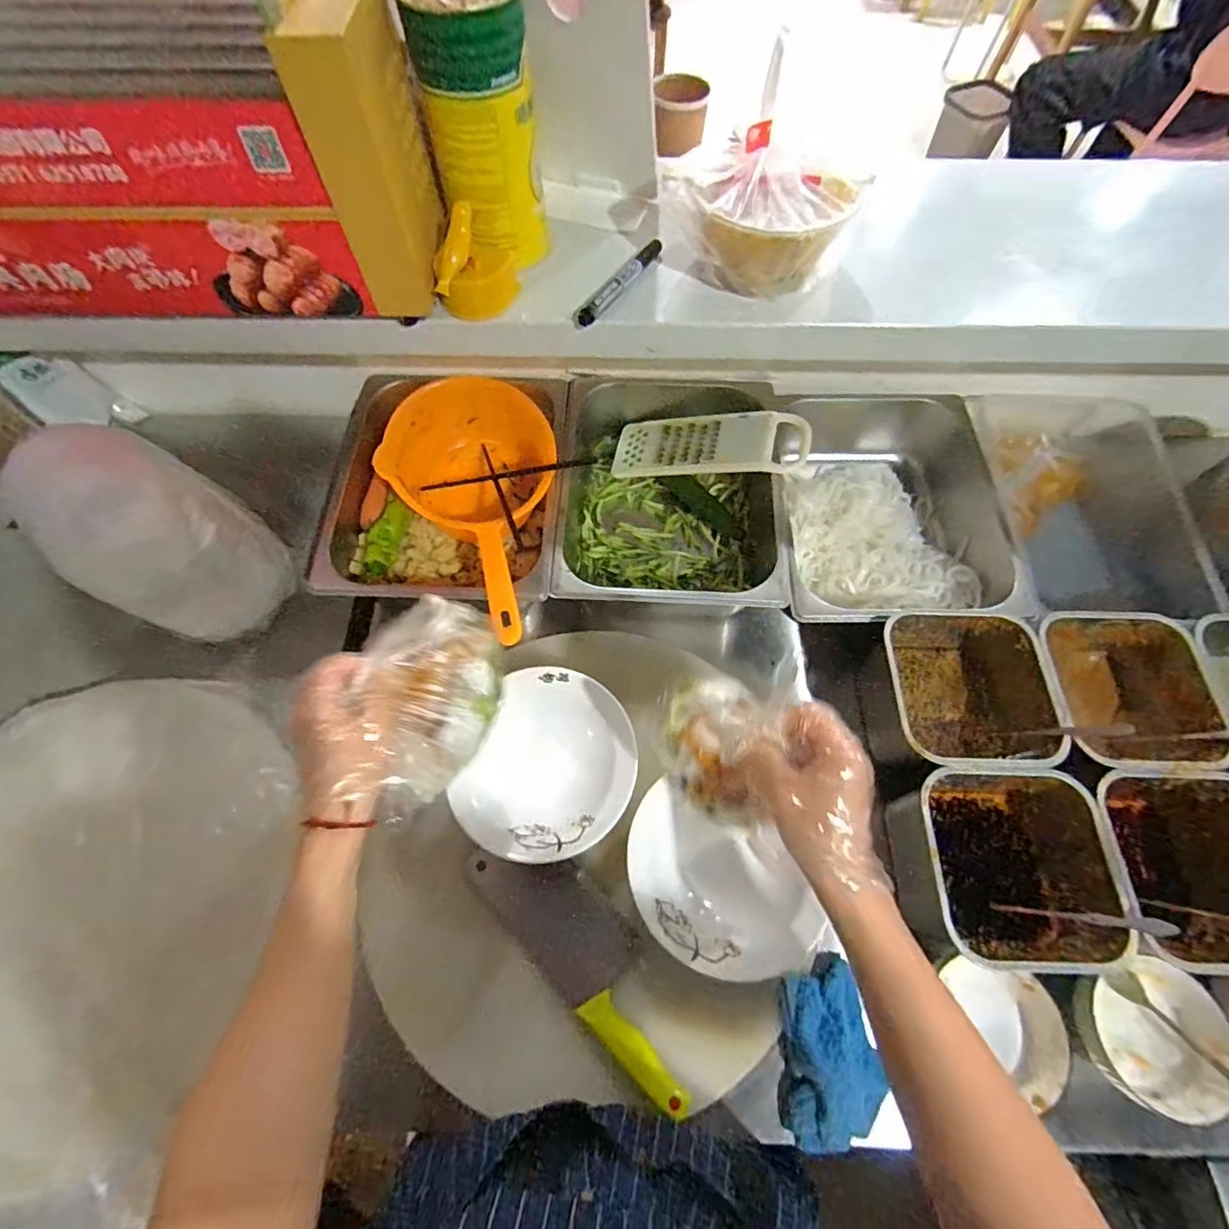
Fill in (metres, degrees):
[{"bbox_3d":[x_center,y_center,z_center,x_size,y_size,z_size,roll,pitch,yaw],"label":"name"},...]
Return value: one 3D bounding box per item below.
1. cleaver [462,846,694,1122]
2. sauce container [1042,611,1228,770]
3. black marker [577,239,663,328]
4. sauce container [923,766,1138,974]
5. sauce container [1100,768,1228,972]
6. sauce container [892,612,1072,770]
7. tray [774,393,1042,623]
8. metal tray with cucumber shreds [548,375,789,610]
[{"bbox_3d":[-0.026,0.315,0.525,0.268,0.033,0.085,41,71,17],"label":"cleaver"},{"bbox_3d":[0.512,0.092,0.597,0.159,0.105,0.164,-3,65,-2],"label":"sauce container"},{"bbox_3d":[0.007,-0.343,0.573,0.017,0.014,0.143,30,68,13],"label":"black marker"},{"bbox_3d":[0.354,0.231,0.519,0.158,0.095,0.163,1,65,1],"label":"sauce container"},{"bbox_3d":[0.515,0.239,0.528,0.158,0.109,0.160,3,65,1],"label":"sauce container"},{"bbox_3d":[0.352,0.085,0.581,0.159,0.083,0.158,0,65,0],"label":"sauce container"},{"bbox_3d":[0.325,-0.127,0.703,0.269,0.095,0.334,-1,65,-1],"label":"tray"},{"bbox_3d":[0.068,-0.154,0.714,0.268,0.098,0.355,5,65,2],"label":"metal tray with cucumber shreds"}]

